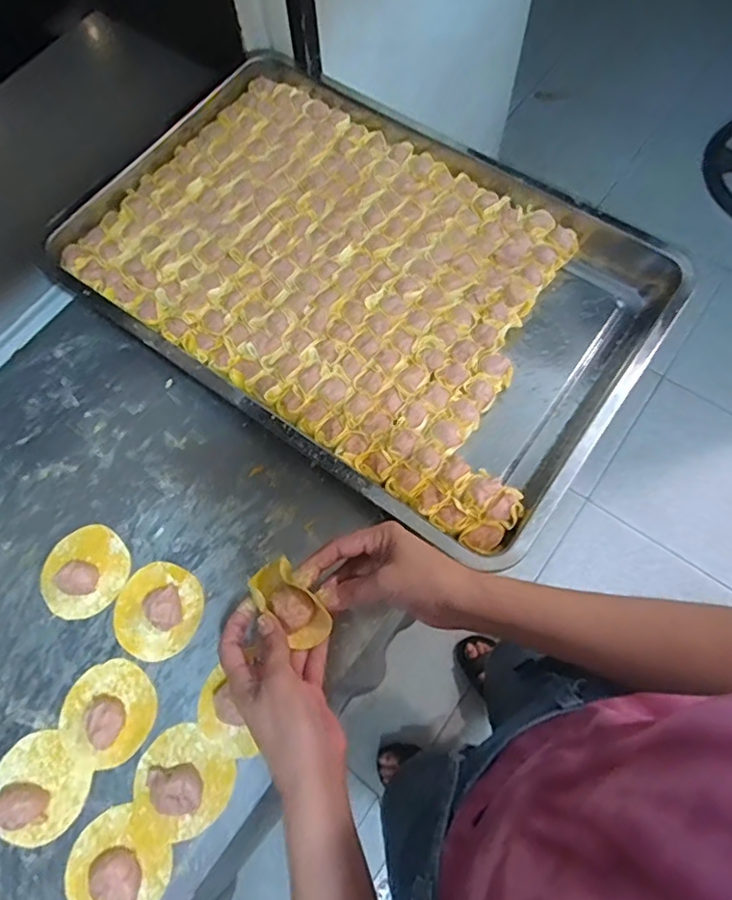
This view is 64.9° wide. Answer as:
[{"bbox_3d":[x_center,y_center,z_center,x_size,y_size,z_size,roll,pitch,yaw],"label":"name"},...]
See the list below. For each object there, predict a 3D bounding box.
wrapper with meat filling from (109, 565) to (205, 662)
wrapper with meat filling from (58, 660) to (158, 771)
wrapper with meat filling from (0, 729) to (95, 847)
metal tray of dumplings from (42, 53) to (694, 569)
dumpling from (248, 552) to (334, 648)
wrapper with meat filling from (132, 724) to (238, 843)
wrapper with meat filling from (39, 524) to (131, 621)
[{"bbox_3d":[-0.188,0.140,0.510,0.079,0.026,0.080,0,68,1],"label":"wrapper with meat filling"},{"bbox_3d":[-0.220,0.219,0.480,0.078,0.027,0.078,0,68,1],"label":"wrapper with meat filling"},{"bbox_3d":[-0.270,0.274,0.463,0.078,0.022,0.071,0,68,1],"label":"wrapper with meat filling"},{"bbox_3d":[-0.013,-0.189,0.621,0.599,0.062,0.393,35,72,13],"label":"metal tray of dumplings"},{"bbox_3d":[-0.059,0.114,0.438,0.035,0.020,0.072,-41,64,-14],"label":"dumpling"},{"bbox_3d":[-0.149,0.267,0.463,0.078,0.020,0.072,0,68,1],"label":"wrapper with meat filling"},{"bbox_3d":[-0.262,0.109,0.527,0.079,0.025,0.077,0,68,1],"label":"wrapper with meat filling"}]

